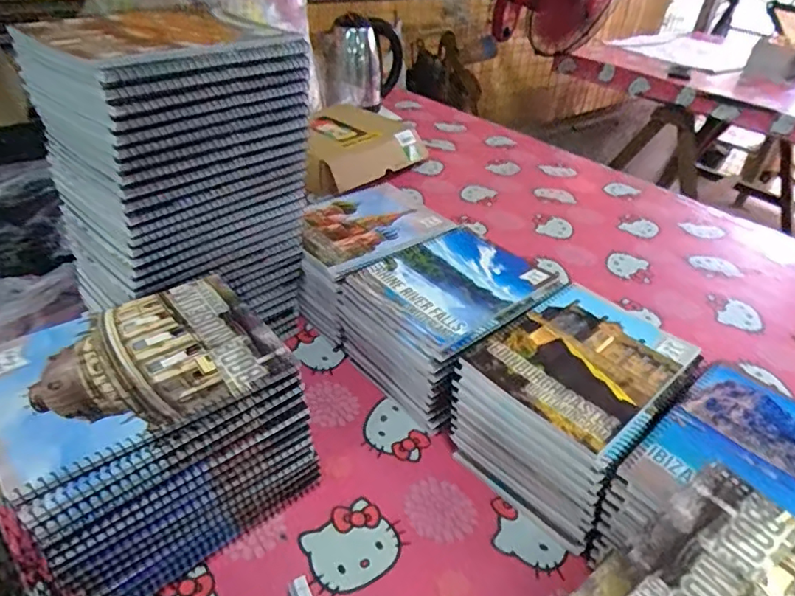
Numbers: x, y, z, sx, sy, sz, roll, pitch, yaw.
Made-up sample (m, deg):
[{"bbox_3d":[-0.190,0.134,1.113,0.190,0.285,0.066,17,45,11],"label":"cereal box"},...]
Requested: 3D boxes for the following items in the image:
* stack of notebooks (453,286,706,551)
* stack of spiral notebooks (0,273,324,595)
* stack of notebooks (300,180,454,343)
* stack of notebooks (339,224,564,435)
[{"bbox_3d":[0.175,0.106,0.559,0.162,0.123,0.201,32,45,32],"label":"stack of notebooks"},{"bbox_3d":[-0.205,0.119,0.458,0.212,0.174,0.160,-26,46,-34],"label":"stack of spiral notebooks"},{"bbox_3d":[-0.045,-0.053,0.735,0.202,0.109,0.153,-26,46,-34],"label":"stack of notebooks"},{"bbox_3d":[0.062,0.030,0.648,0.200,0.126,0.168,-24,45,-33],"label":"stack of notebooks"}]

